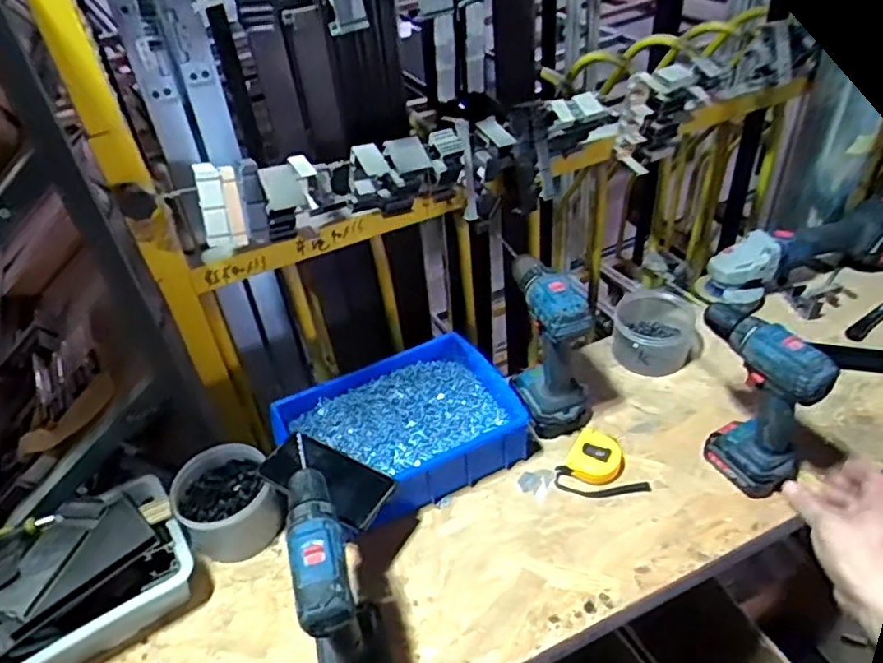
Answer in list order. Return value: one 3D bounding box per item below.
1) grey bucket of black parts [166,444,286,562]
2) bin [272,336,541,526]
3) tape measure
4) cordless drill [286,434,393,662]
[{"bbox_3d":[-0.265,0.214,0.802,0.110,0.087,0.111,-3,40,3],"label":"grey bucket of black parts"},{"bbox_3d":[-0.054,0.133,0.867,0.294,0.091,0.217,-23,43,-20],"label":"bin"},{"bbox_3d":[0.201,0.167,0.833,0.112,0.037,0.089,-6,40,-1],"label":"tape measure"},{"bbox_3d":[-0.104,0.254,0.633,0.065,0.220,0.168,-16,41,-12],"label":"cordless drill"}]

